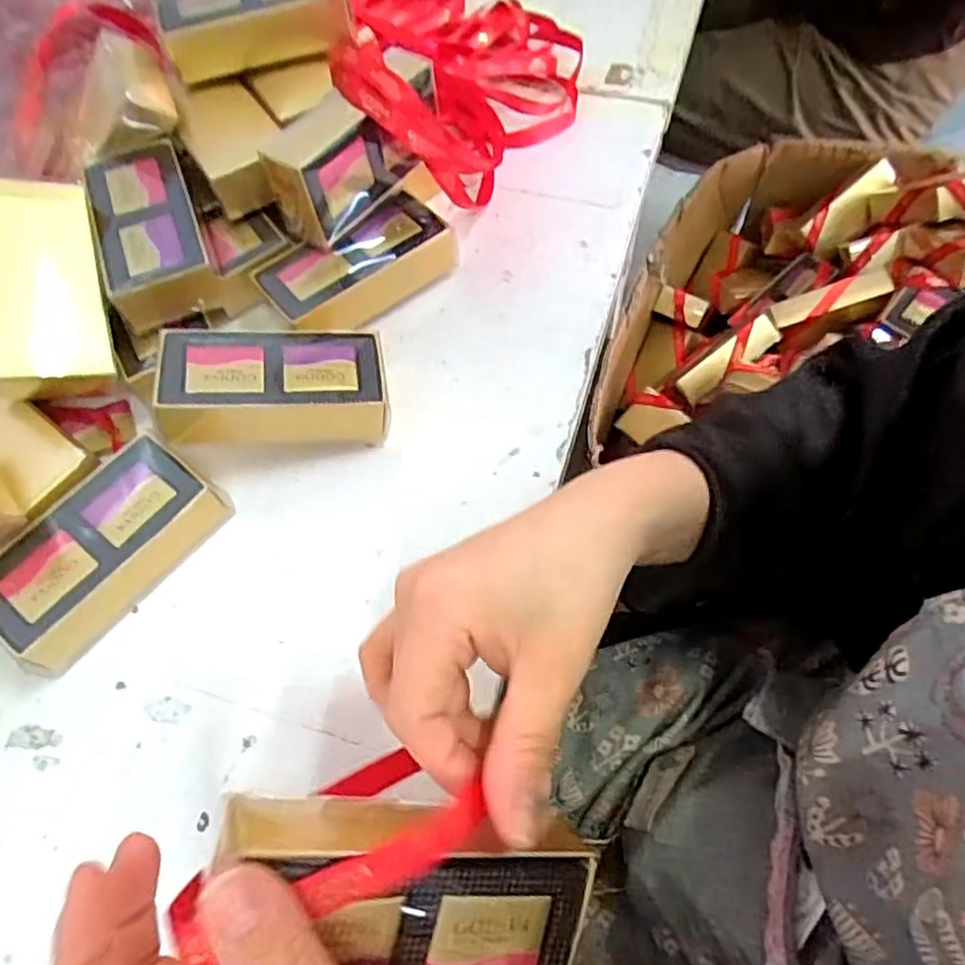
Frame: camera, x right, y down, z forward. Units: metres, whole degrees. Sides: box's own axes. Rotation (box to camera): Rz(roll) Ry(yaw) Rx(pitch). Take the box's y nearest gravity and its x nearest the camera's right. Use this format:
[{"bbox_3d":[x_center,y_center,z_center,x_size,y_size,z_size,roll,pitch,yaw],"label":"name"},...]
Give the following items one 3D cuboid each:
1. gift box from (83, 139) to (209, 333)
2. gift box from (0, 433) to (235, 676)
[{"bbox_3d":[-0.194,-0.146,0.409,0.055,0.036,0.121,-21,62,-7],"label":"gift box"},{"bbox_3d":[-0.193,0.032,0.351,0.059,0.030,0.113,35,70,20],"label":"gift box"}]

